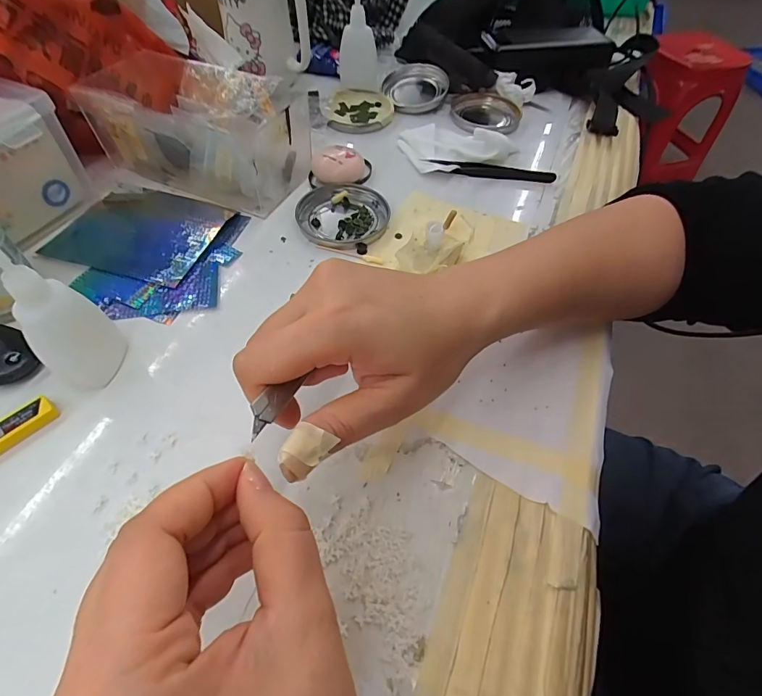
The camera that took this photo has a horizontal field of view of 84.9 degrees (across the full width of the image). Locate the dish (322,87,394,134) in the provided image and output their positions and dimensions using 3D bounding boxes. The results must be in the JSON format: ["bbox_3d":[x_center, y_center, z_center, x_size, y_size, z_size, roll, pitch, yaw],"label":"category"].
[{"bbox_3d":[-0.025,-0.267,0.469,0.074,0.012,0.086,9,55,4],"label":"dish"}]

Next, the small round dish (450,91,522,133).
[{"bbox_3d":[0.121,-0.267,0.475,0.078,0.011,0.078,1,54,-2],"label":"small round dish"}]

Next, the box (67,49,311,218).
[{"bbox_3d":[-0.168,-0.196,0.374,0.194,0.072,0.093,20,56,11],"label":"box"}]

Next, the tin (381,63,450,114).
[{"bbox_3d":[0.040,-0.310,0.494,0.075,0.023,0.089,4,54,0],"label":"tin"}]

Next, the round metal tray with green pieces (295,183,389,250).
[{"bbox_3d":[-0.034,-0.116,0.363,0.079,0.009,0.077,1,54,-2],"label":"round metal tray with green pieces"}]

